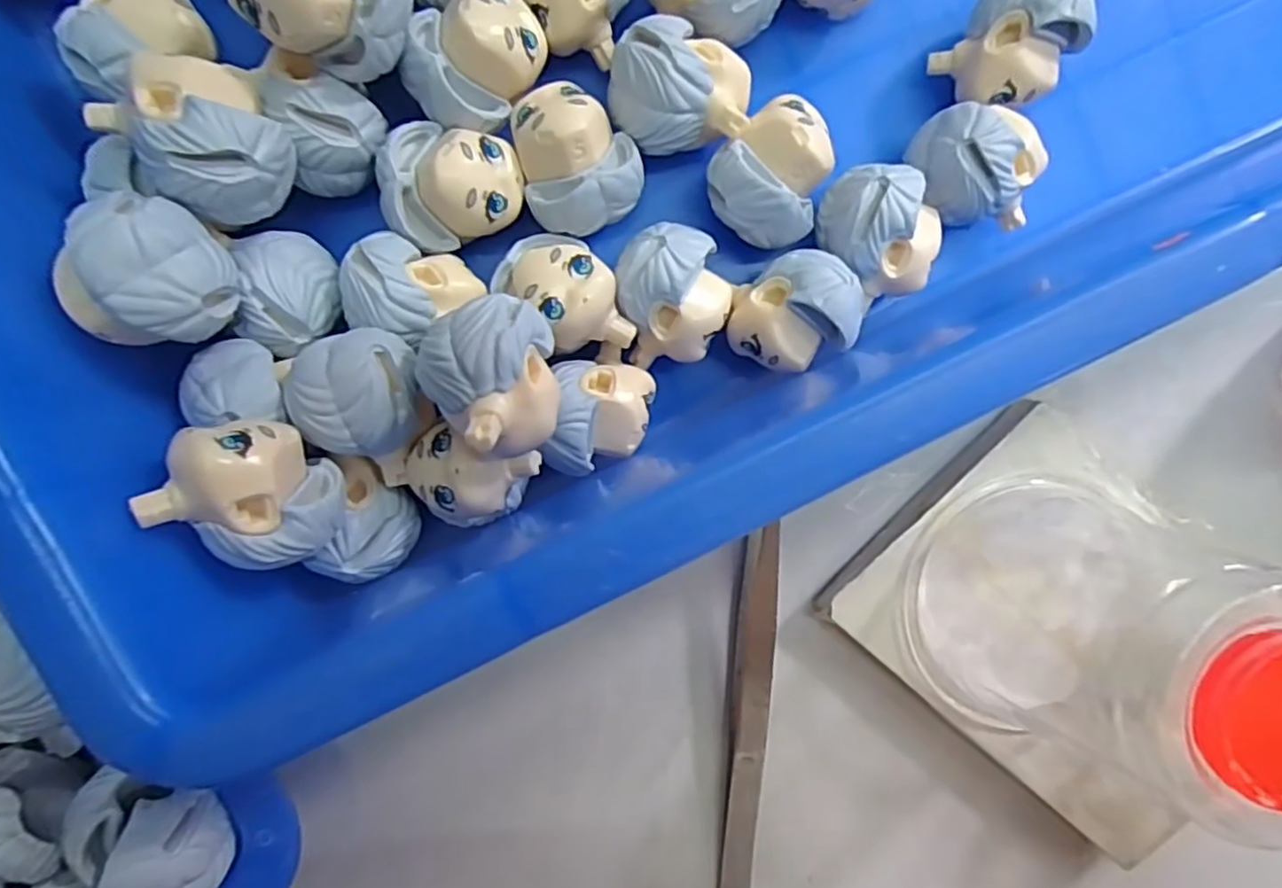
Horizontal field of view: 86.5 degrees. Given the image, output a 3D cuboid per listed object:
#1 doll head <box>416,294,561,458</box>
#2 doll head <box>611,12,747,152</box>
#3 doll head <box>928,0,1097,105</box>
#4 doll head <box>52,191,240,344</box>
[{"bbox_3d":[-0.024,-0.013,0.120,0.025,0.023,0.022,43,91,-5],"label":"doll head"},{"bbox_3d":[0.008,-0.071,0.137,0.027,0.019,0.021,-1,94,-3],"label":"doll head"},{"bbox_3d":[0.077,-0.083,0.143,0.023,0.024,0.022,0,94,-3],"label":"doll head"},{"bbox_3d":[-0.079,-0.027,0.110,0.018,0.022,0.023,13,93,-4],"label":"doll head"}]

